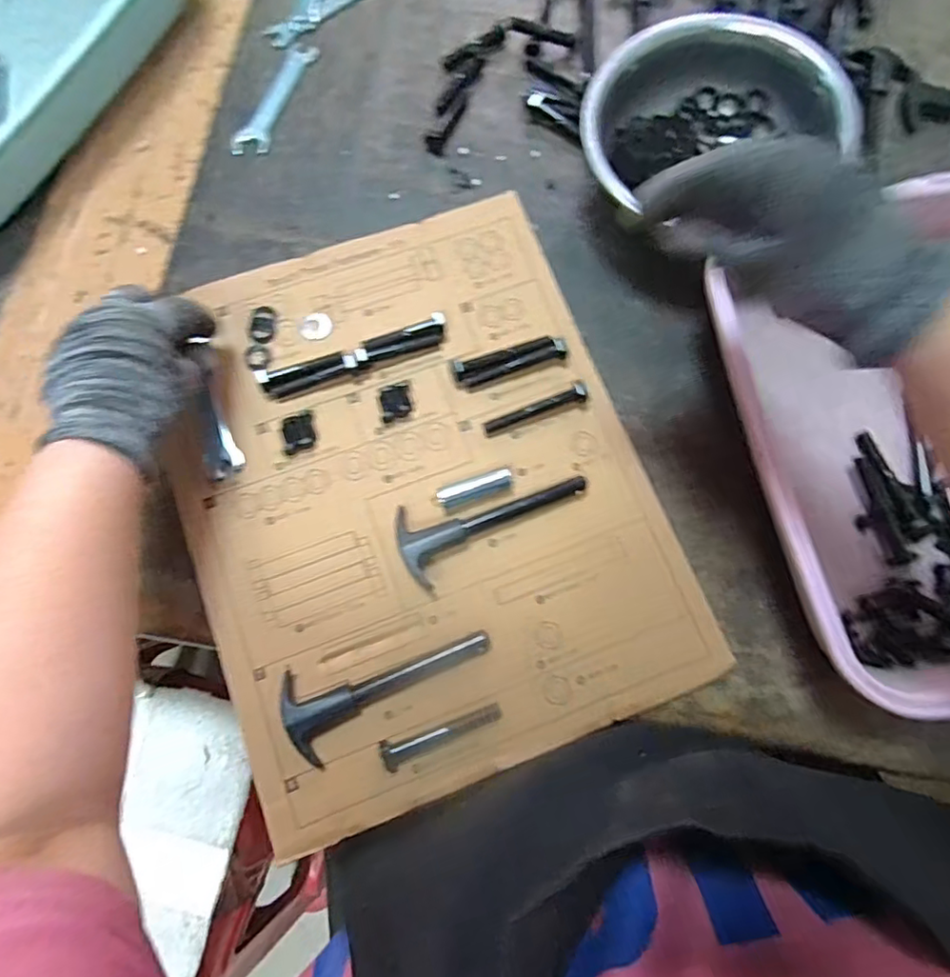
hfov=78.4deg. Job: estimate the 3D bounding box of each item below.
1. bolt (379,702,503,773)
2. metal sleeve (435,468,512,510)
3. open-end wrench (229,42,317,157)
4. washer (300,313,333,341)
[{"bbox_3d":[-0.020,0.150,0.355,0.075,0.010,0.017,-20,77,-6],"label":"bolt"},{"bbox_3d":[0.000,0.000,0.389,0.049,0.016,0.014,-19,77,-6],"label":"metal sleeve"},{"bbox_3d":[-0.158,-0.308,0.461,0.028,0.006,0.108,24,77,5],"label":"open-end wrench"},{"bbox_3d":[-0.113,-0.116,0.413,0.022,0.004,0.021,0,76,-1],"label":"washer"}]

